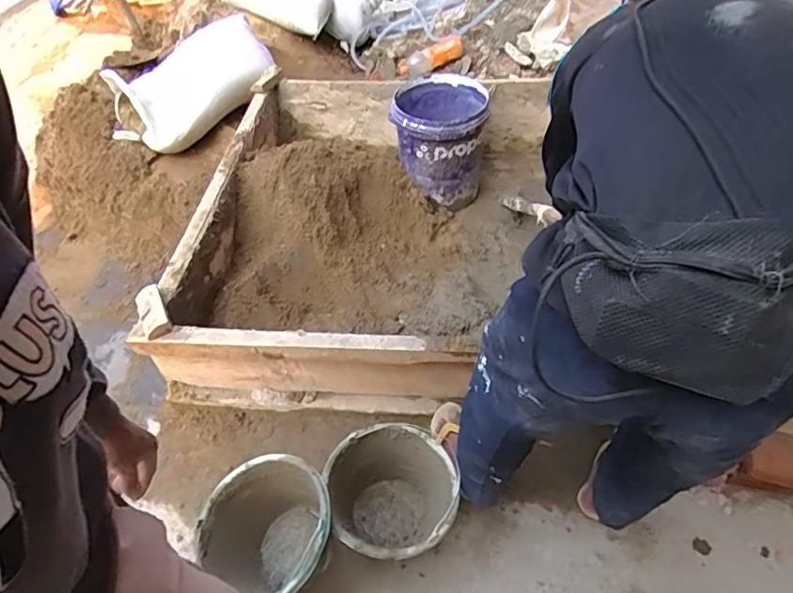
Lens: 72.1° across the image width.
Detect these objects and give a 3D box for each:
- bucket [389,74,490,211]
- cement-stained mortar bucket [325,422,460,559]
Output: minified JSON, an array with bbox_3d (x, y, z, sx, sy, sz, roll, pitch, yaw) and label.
[{"bbox_3d":[0.142,-0.530,1.873,0.312,0.343,0.309,5,48,5],"label":"bucket"},{"bbox_3d":[0.001,0.434,1.149,0.252,0.192,0.251,-3,47,3],"label":"cement-stained mortar bucket"}]

